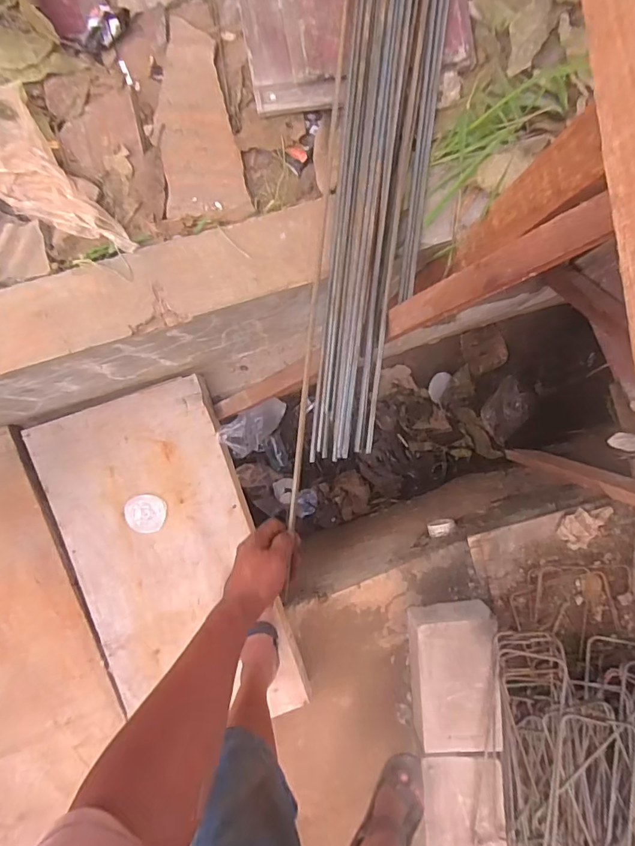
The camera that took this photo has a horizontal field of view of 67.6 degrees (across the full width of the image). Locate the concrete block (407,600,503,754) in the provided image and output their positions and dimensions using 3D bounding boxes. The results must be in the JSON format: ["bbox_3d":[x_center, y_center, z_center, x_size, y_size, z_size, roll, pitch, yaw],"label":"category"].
[{"bbox_3d":[0.346,0.638,1.212,0.195,0.114,0.334,-3,91,-5],"label":"concrete block"}]

